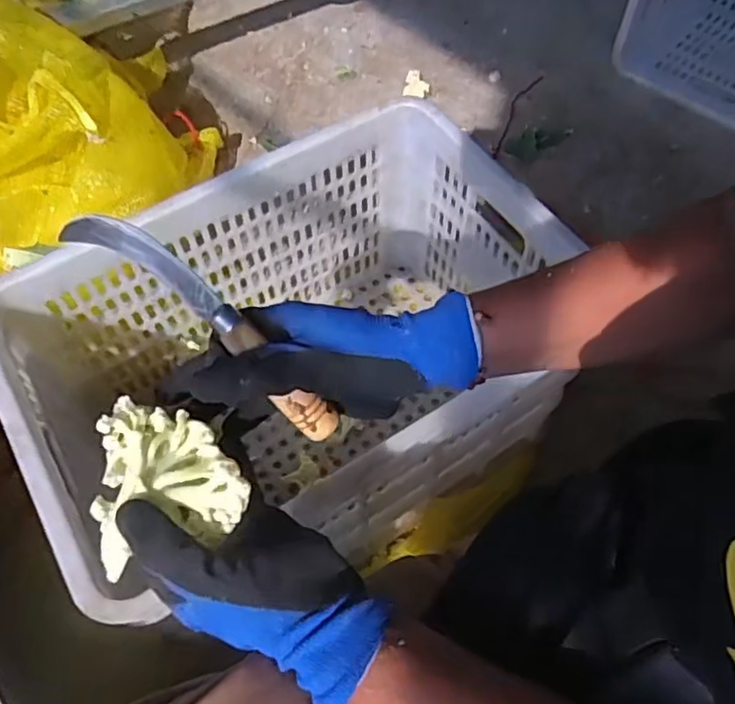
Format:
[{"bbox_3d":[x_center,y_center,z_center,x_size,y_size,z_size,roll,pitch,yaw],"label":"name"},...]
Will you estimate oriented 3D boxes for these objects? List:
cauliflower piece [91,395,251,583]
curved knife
[{"bbox_3d":[-0.113,0.064,0.349,0.076,0.031,0.083,-22,60,-15],"label":"cauliflower piece"},{"bbox_3d":[-0.086,-0.013,0.356,0.180,0.021,0.026,45,60,-14],"label":"curved knife"}]

